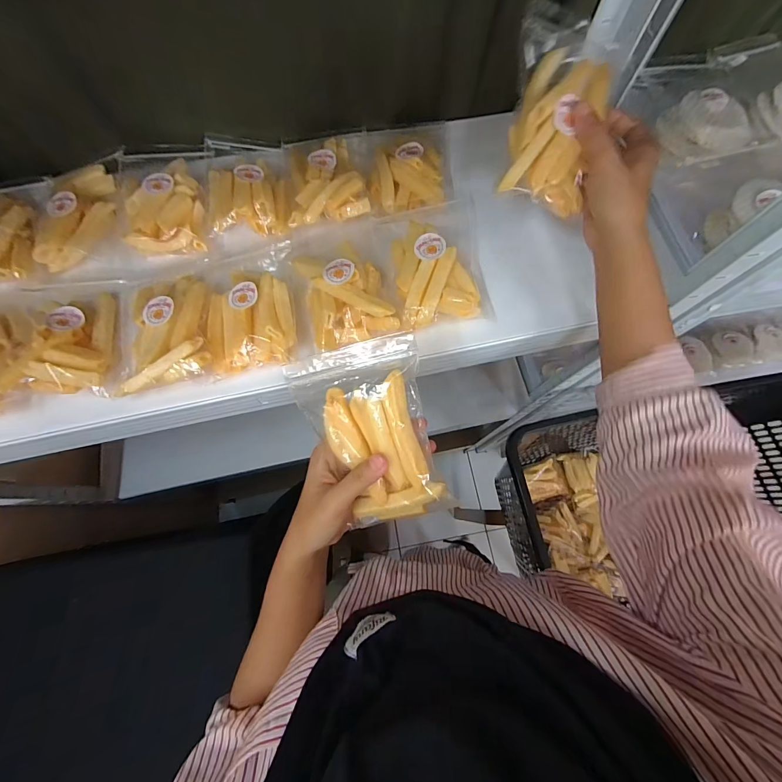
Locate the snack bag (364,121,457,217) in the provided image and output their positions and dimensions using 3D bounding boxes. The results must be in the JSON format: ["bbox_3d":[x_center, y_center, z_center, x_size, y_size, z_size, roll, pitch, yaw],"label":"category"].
[{"bbox_3d":[0.021,-0.253,0.391,0.096,0.032,0.136,-6,72,-3],"label":"snack bag"}]

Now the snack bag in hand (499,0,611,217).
[{"bbox_3d":[0.138,-0.229,0.293,0.078,0.023,0.145,0,98,-1],"label":"snack bag in hand"}]

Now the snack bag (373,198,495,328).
[{"bbox_3d":[0.043,-0.131,0.352,0.103,0.039,0.139,-7,72,-3],"label":"snack bag"}]

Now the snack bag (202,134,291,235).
[{"bbox_3d":[-0.154,-0.223,0.379,0.082,0.029,0.149,-10,73,-4],"label":"snack bag"}]

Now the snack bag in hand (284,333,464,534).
[{"bbox_3d":[-0.013,0.034,0.255,0.090,0.018,0.131,-14,96,12],"label":"snack bag in hand"}]

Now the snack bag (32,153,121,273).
[{"bbox_3d":[-0.326,-0.185,0.362,0.087,0.026,0.120,-9,72,-4],"label":"snack bag"}]

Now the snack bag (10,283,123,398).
[{"bbox_3d":[-0.297,-0.051,0.320,0.077,0.039,0.130,-14,73,-5],"label":"snack bag"}]

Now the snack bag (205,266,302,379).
[{"bbox_3d":[-0.133,-0.080,0.342,0.081,0.037,0.130,-11,73,-4],"label":"snack bag"}]

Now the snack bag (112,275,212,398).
[{"bbox_3d":[-0.210,-0.059,0.330,0.083,0.036,0.121,-13,73,-5],"label":"snack bag"}]

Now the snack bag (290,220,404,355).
[{"bbox_3d":[-0.044,-0.108,0.342,0.088,0.037,0.143,-13,73,-5],"label":"snack bag"}]

